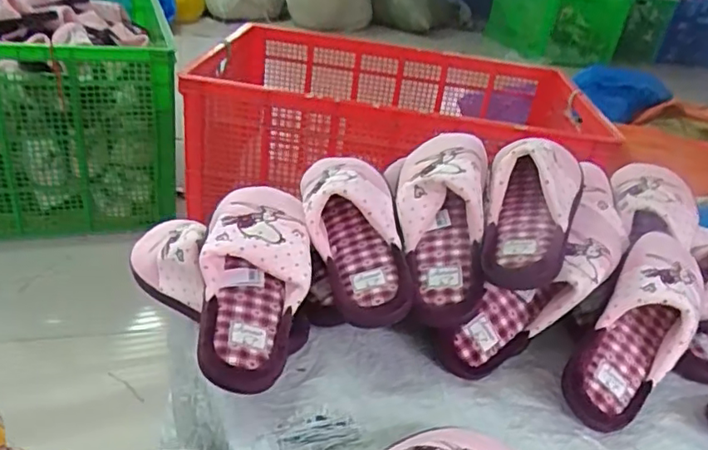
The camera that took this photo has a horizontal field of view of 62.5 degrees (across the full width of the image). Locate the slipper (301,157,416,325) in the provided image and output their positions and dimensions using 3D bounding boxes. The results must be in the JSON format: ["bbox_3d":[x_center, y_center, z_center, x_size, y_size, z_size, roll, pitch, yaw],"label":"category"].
[{"bbox_3d":[0.001,0.001,0.613,0.101,0.073,0.231,-3,54,-19],"label":"slipper"}]

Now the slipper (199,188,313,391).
[{"bbox_3d":[-0.093,0.040,0.553,0.102,0.055,0.241,6,54,-3],"label":"slipper"}]

